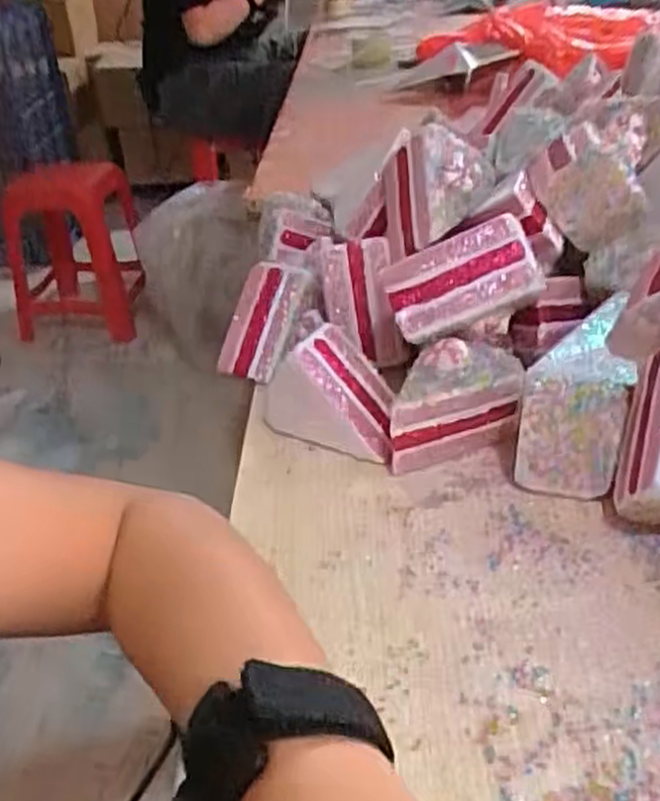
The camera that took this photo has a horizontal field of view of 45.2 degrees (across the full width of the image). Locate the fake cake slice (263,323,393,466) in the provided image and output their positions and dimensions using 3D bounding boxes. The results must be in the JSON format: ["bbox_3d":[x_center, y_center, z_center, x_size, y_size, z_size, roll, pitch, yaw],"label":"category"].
[{"bbox_3d":[0.002,-0.005,0.488,0.090,0.057,0.048,15,38,29],"label":"fake cake slice"}]

